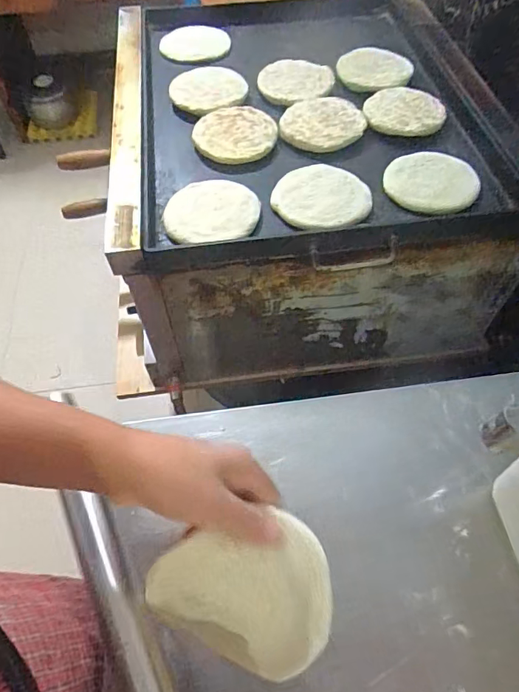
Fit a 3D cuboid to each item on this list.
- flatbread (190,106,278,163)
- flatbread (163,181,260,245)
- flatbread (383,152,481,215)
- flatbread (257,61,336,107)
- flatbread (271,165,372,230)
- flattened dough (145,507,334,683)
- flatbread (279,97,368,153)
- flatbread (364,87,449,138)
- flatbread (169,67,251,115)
[{"bbox_3d":[-0.038,-0.323,0.715,0.123,0.014,0.123,-1,59,1],"label":"flatbread"},{"bbox_3d":[-0.063,-0.180,0.617,0.124,0.015,0.106,-12,60,-6],"label":"flatbread"},{"bbox_3d":[0.240,-0.233,0.654,0.122,0.012,0.122,-1,59,1],"label":"flatbread"},{"bbox_3d":[0.059,-0.447,0.787,0.124,0.010,0.124,-1,59,1],"label":"flatbread"},{"bbox_3d":[0.087,-0.205,0.642,0.133,0.012,0.126,-1,59,1],"label":"flatbread"},{"bbox_3d":[-0.012,0.174,0.326,0.122,0.131,0.027,26,23,-4],"label":"flattened dough"},{"bbox_3d":[0.098,-0.349,0.728,0.136,0.017,0.136,-1,59,1],"label":"flatbread"},{"bbox_3d":[0.230,-0.370,0.738,0.123,0.014,0.120,5,60,4],"label":"flatbread"},{"bbox_3d":[-0.088,-0.431,0.784,0.119,0.018,0.134,-19,61,-10],"label":"flatbread"}]

